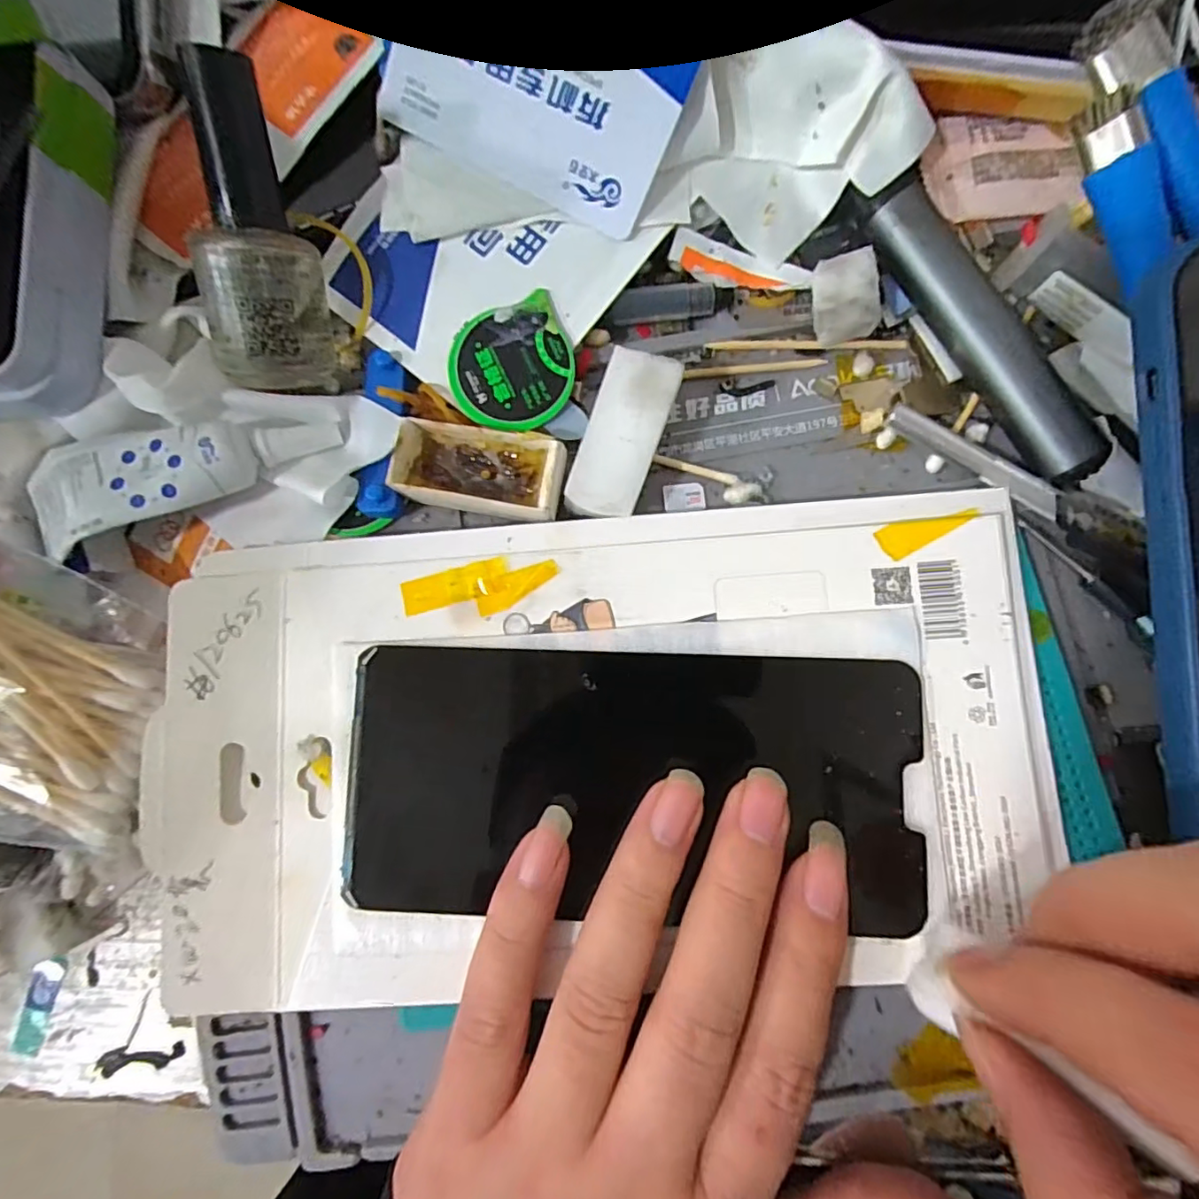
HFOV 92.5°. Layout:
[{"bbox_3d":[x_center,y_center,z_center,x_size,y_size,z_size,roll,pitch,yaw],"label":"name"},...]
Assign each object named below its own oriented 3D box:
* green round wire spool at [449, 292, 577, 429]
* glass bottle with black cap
[{"bbox_3d":[-0.026,-0.070,0.171,0.036,0.004,0.039,0,81,3],"label":"green round wire spool"},{"bbox_3d":[-0.097,-0.102,0.163,0.026,0.027,0.080,0,111,6],"label":"glass bottle with black cap"}]

